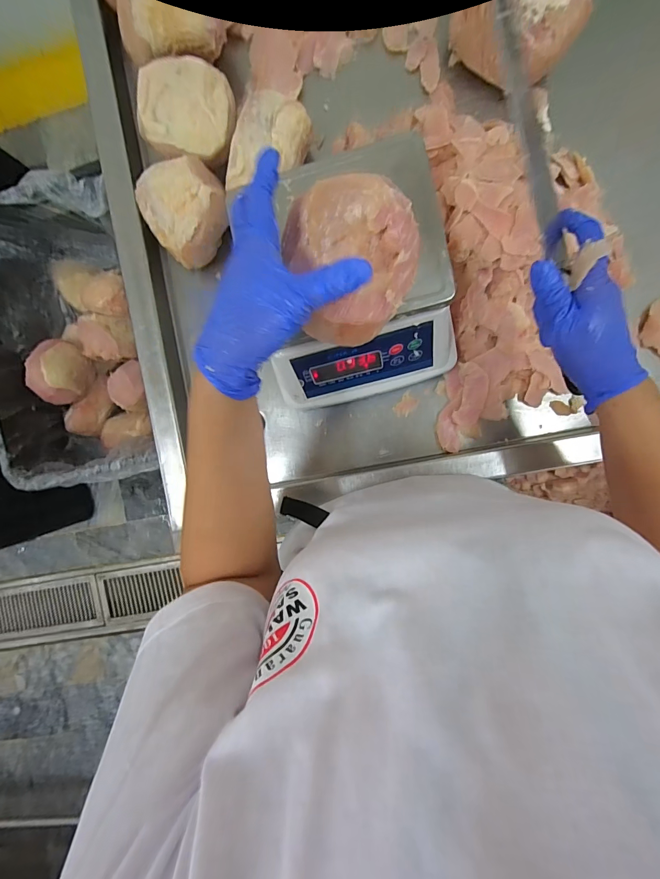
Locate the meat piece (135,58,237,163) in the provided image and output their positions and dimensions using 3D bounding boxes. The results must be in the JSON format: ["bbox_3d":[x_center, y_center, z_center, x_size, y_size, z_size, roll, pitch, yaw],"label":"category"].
[{"bbox_3d":[-0.187,-0.434,0.505,0.114,0.060,0.115,3,100,-17],"label":"meat piece"}]

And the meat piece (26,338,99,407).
[{"bbox_3d":[-0.557,-0.142,0.770,0.086,0.077,0.135,-1,91,6],"label":"meat piece"}]

